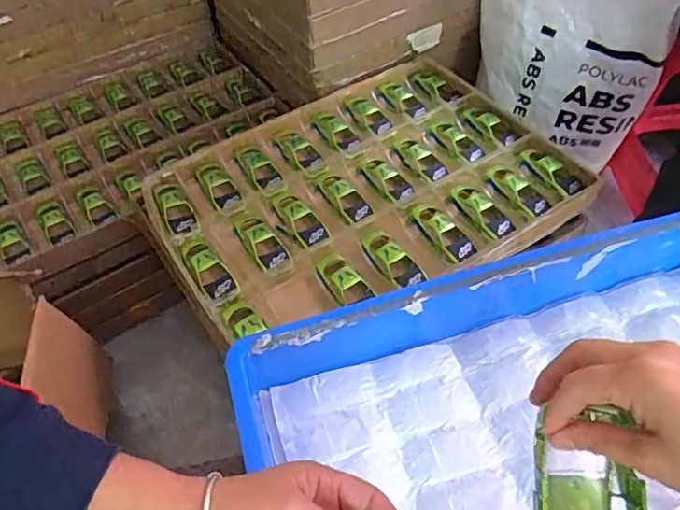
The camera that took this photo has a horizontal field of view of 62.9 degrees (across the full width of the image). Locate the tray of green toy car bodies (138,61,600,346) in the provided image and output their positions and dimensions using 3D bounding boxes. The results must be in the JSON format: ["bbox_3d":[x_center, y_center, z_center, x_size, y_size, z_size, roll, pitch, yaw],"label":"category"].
[{"bbox_3d":[0.038,-0.108,0.927,0.632,0.039,0.466,-28,56,-18],"label":"tray of green toy car bodies"}]

